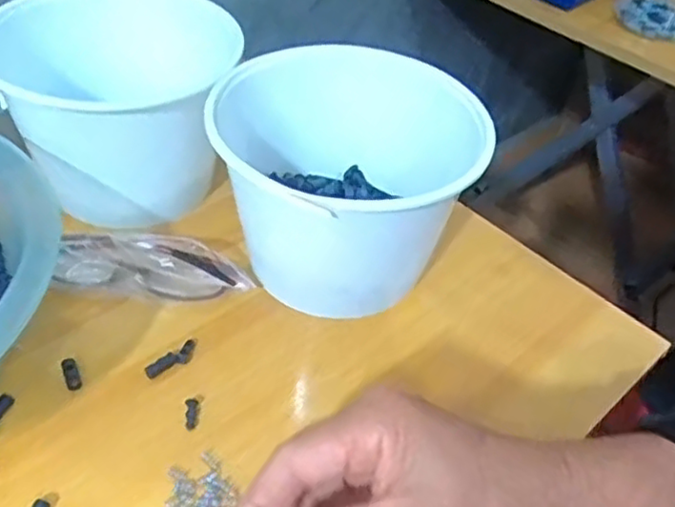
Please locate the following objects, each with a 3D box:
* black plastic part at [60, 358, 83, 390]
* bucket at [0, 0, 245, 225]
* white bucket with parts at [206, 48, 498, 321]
[{"bbox_3d":[-0.150,0.067,0.384,0.008,0.004,0.021,-16,48,-23],"label":"black plastic part"},{"bbox_3d":[-0.150,-0.098,0.476,0.141,0.126,0.141,4,43,-4],"label":"bucket"},{"bbox_3d":[0.002,-0.039,0.437,0.157,0.125,0.148,4,43,-4],"label":"white bucket with parts"}]

